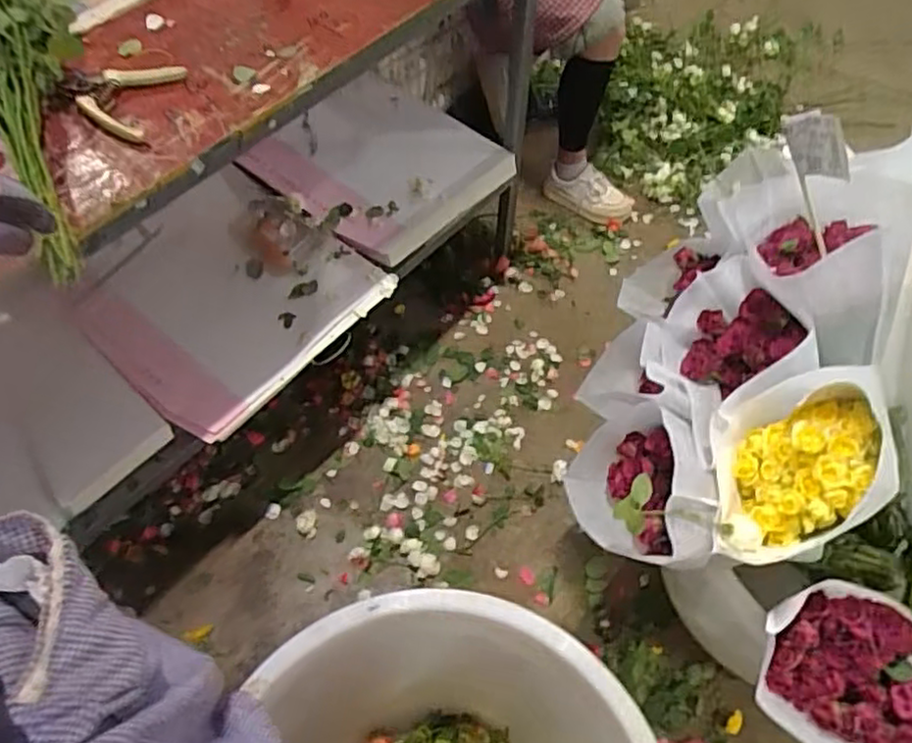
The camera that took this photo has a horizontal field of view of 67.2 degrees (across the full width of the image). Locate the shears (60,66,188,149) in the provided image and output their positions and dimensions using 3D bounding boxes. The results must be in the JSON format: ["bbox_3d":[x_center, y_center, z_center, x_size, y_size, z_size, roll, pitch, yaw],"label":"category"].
[{"bbox_3d":[-0.412,-0.333,0.825,0.134,0.018,0.126,15,60,9],"label":"shears"}]

